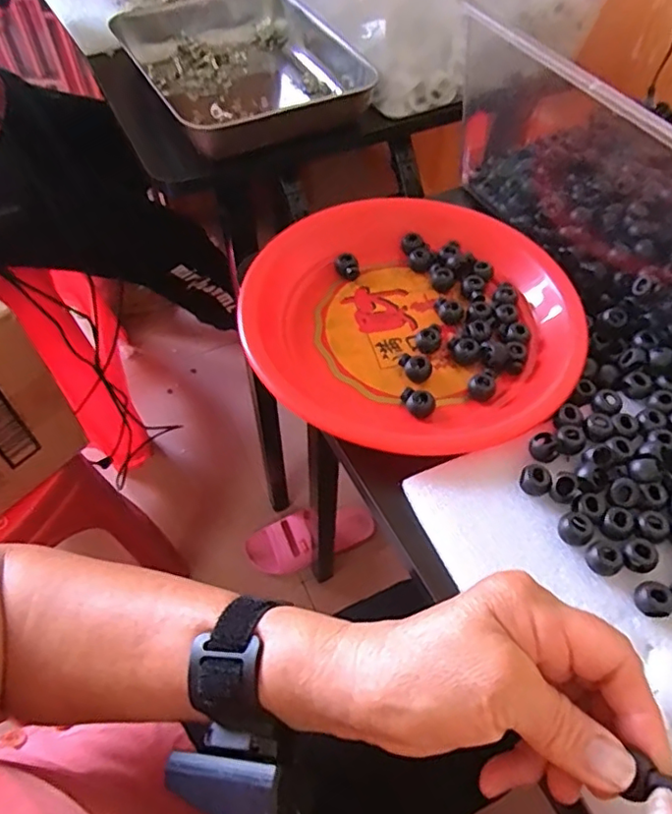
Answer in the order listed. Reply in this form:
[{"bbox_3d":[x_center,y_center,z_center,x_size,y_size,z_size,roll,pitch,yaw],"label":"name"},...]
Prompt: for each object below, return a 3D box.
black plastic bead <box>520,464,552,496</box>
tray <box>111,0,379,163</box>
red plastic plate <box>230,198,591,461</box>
[{"bbox_3d":[0.113,0.042,0.333,0.017,0.013,0.014,28,59,17],"label":"black plastic bead"},{"bbox_3d":[-0.094,-0.346,0.619,0.204,0.064,0.267,-23,59,-16],"label":"tray"},{"bbox_3d":[0.053,-0.069,0.407,0.225,0.036,0.223,1,55,-1],"label":"red plastic plate"}]

